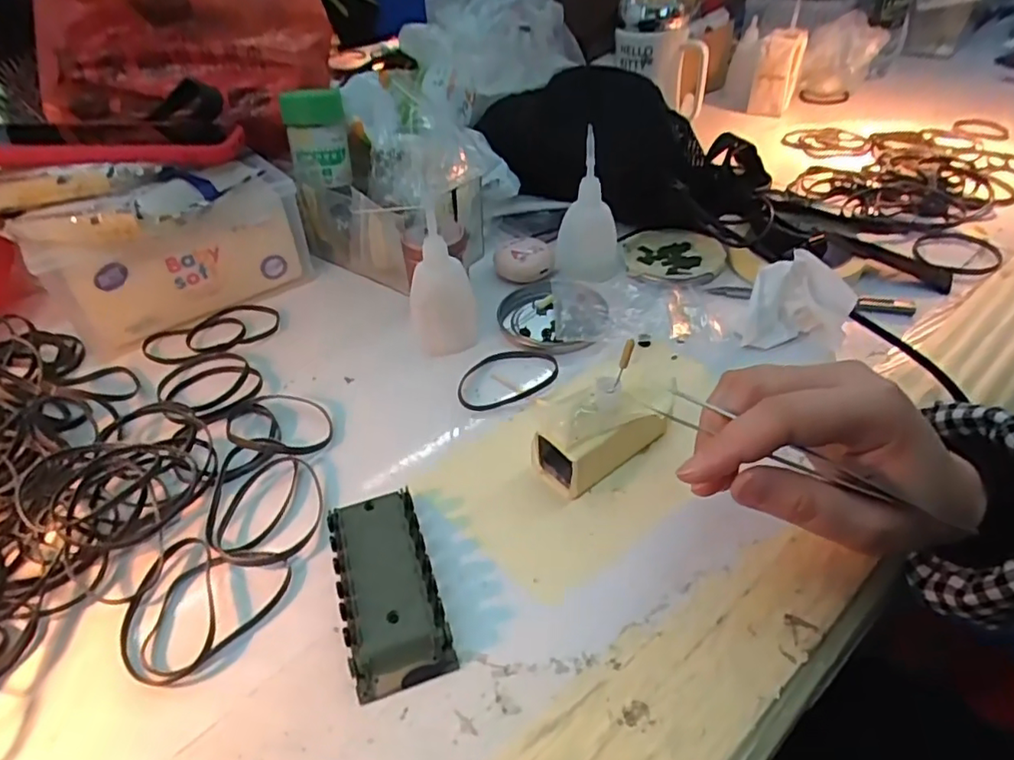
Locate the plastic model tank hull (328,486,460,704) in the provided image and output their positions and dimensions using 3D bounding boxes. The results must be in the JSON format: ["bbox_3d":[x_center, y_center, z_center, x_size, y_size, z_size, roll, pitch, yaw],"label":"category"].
[{"bbox_3d":[-0.057,0.094,0.283,0.042,0.015,0.096,-15,42,-13],"label":"plastic model tank hull"}]

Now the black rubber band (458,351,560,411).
[{"bbox_3d":[0.001,-0.002,0.395,0.067,0.006,0.048,-12,41,-5],"label":"black rubber band"}]

